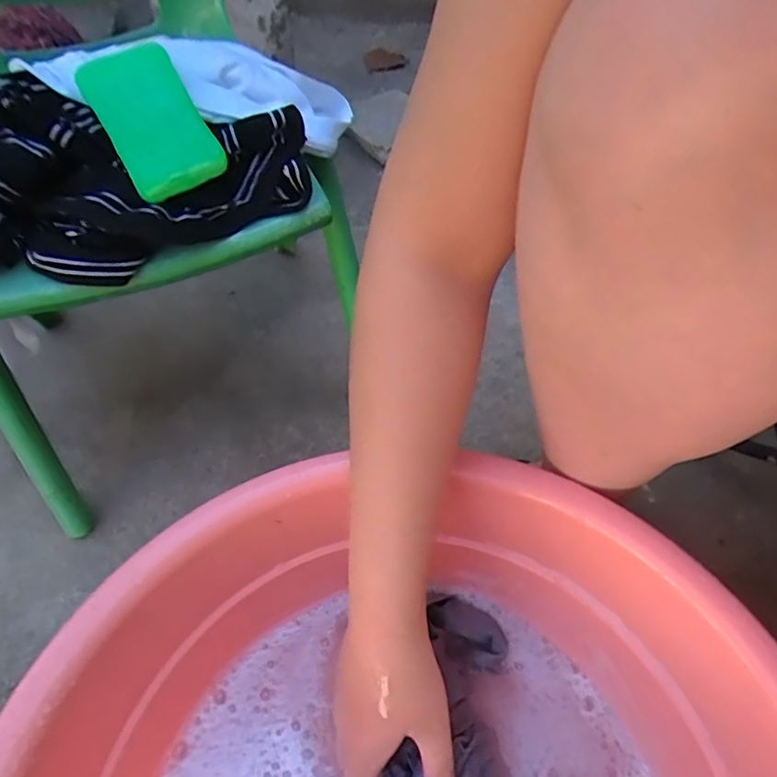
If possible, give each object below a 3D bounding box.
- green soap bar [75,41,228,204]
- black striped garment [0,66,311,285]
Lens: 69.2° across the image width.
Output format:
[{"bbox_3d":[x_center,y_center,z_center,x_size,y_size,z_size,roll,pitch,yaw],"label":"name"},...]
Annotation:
[{"bbox_3d":[-0.167,-0.191,0.394,0.065,0.019,0.124,-30,80,-15],"label":"green soap bar"},{"bbox_3d":[-0.204,-0.148,0.386,0.288,0.086,0.130,-4,51,-3],"label":"black striped garment"}]

